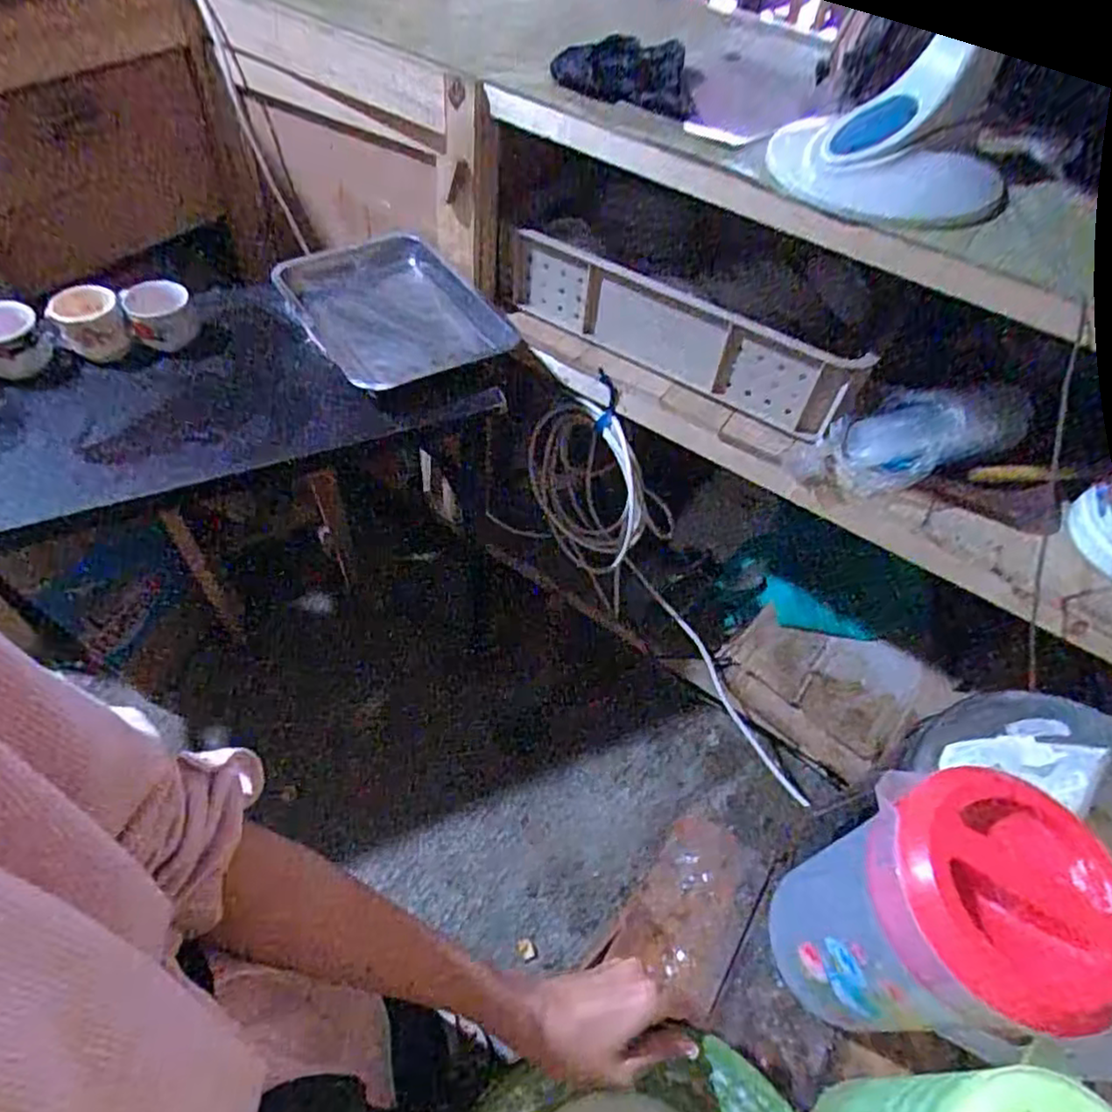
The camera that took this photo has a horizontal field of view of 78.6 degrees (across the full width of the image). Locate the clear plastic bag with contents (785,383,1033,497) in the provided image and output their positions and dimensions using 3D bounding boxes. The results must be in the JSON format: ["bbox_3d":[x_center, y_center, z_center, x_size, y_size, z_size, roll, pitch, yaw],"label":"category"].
[{"bbox_3d":[0.508,-0.158,0.975,0.306,0.116,0.110,-14,53,9],"label":"clear plastic bag with contents"}]

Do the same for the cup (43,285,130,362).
[{"bbox_3d":[-0.625,-0.311,0.913,0.080,0.071,0.082,2,53,-3],"label":"cup"}]

